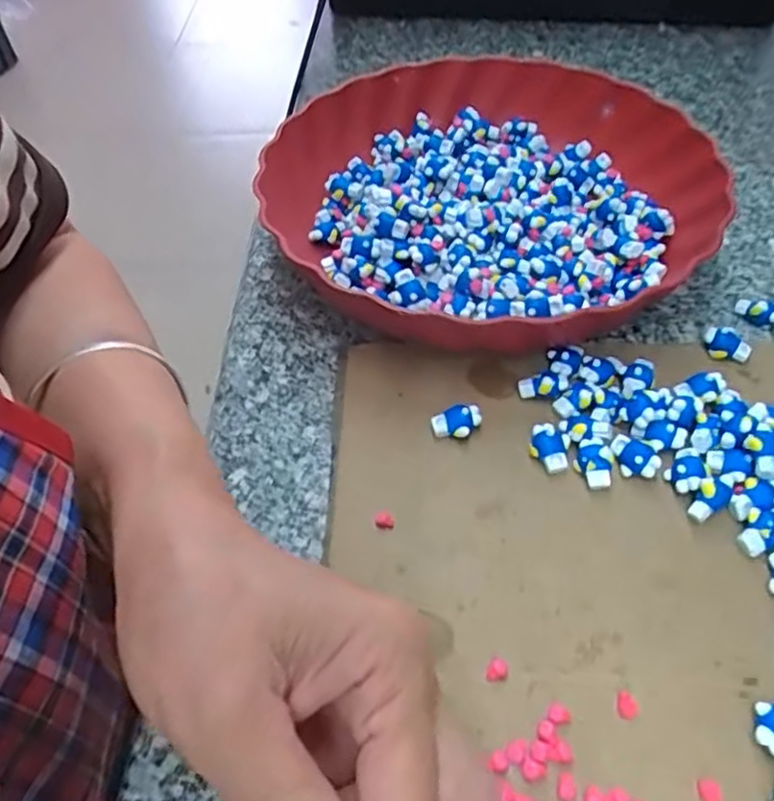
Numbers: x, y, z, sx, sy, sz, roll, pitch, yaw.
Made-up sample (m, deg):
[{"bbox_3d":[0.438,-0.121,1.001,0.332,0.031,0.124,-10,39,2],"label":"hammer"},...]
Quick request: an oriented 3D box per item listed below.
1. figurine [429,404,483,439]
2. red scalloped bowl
[{"bbox_3d":[0.031,0.011,0.308,0.022,0.014,0.010,-6,51,0],"label":"figurine"},{"bbox_3d":[0.058,-0.121,0.385,0.243,0.048,0.252,-2,51,3],"label":"red scalloped bowl"}]

